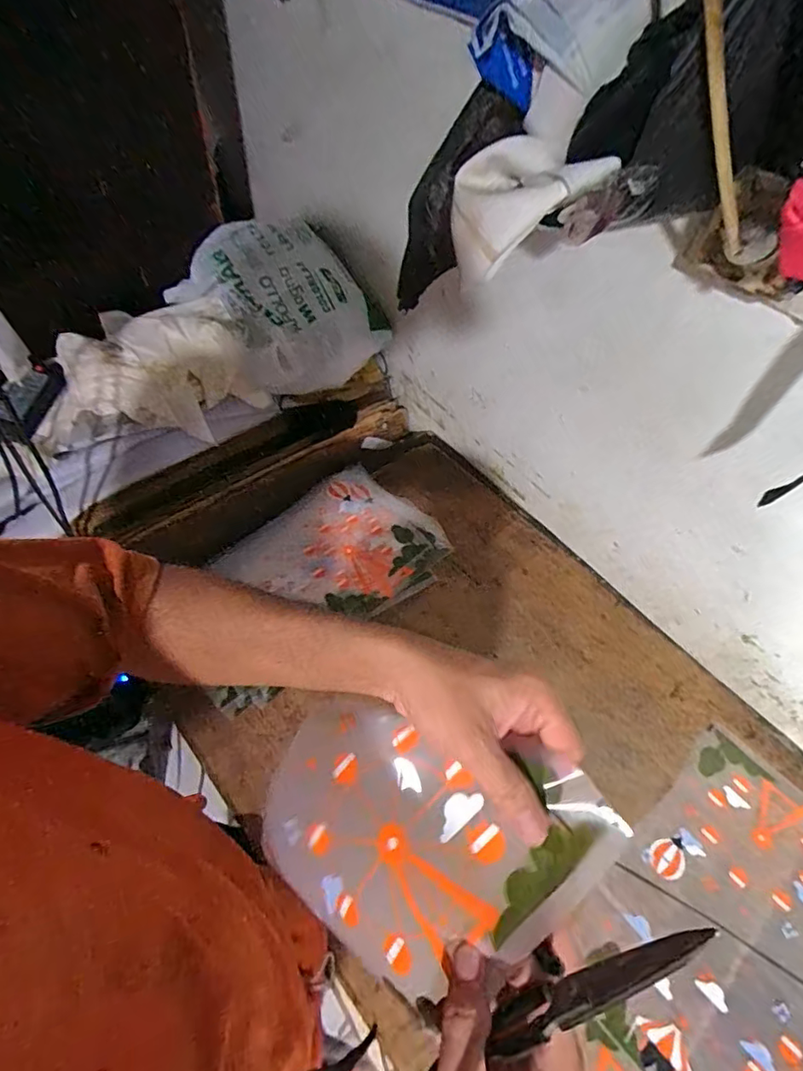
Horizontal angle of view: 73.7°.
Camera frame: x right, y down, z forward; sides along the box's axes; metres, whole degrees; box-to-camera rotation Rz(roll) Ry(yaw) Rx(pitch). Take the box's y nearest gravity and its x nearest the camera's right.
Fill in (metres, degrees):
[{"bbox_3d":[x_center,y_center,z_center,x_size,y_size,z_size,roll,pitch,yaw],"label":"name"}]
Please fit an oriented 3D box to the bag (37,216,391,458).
[{"bbox_3d":[-0.310,-0.337,0.906,0.540,0.180,0.256,-27,60,-8],"label":"bag"}]

